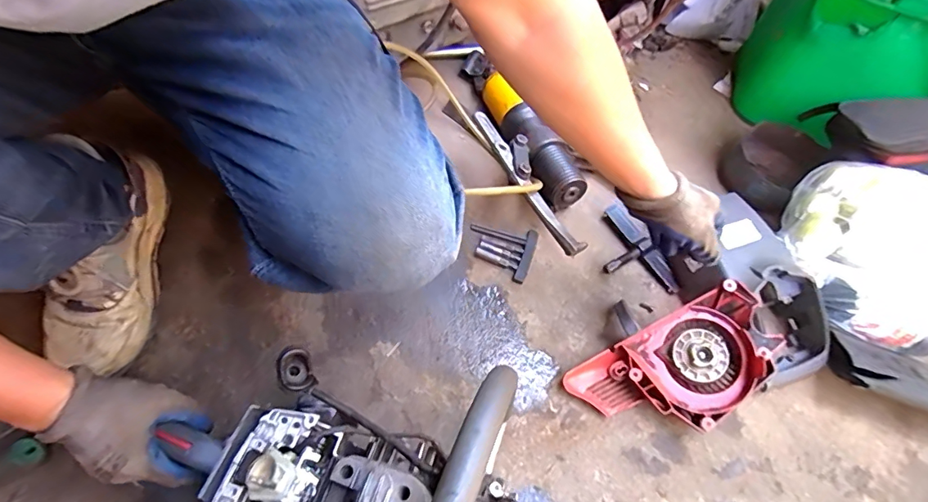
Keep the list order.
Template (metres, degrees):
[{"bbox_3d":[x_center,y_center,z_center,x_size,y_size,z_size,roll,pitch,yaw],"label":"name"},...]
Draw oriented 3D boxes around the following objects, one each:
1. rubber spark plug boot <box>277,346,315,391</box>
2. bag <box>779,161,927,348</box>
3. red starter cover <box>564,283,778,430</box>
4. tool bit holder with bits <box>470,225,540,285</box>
[{"bbox_3d":[-0.157,0.110,0.425,0.027,0.028,0.032,-14,62,-12],"label":"rubber spark plug boot"},{"bbox_3d":[0.543,-0.002,0.602,0.223,0.119,0.188,24,58,9],"label":"bag"},{"bbox_3d":[0.256,0.150,0.559,0.239,0.048,0.127,-30,69,0],"label":"red starter cover"},{"bbox_3d":[0.052,-0.006,0.659,0.092,0.010,0.082,20,57,7],"label":"tool bit holder with bits"}]

